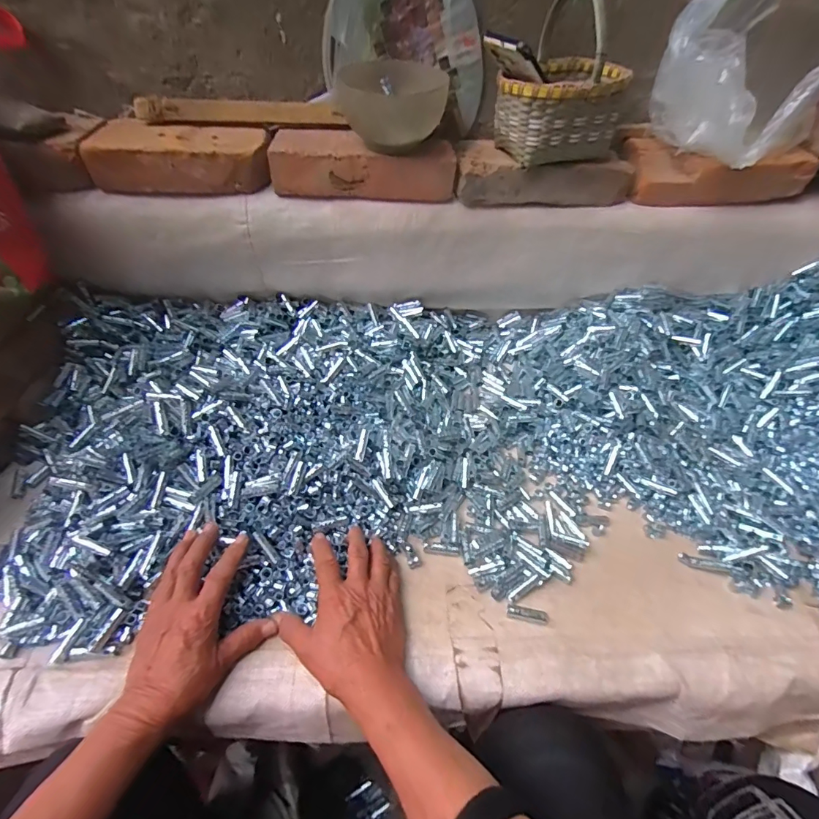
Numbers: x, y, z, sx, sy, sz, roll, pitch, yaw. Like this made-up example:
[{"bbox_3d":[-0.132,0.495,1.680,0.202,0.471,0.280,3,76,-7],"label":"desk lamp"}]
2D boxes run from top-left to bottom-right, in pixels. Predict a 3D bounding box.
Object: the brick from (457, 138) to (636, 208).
[{"bbox_3d":[0.182,-0.330,0.614,0.238,0.051,0.099,0,49,-3],"label":"brick"}]

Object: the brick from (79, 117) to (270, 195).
[{"bbox_3d":[-0.296,-0.335,0.585,0.222,0.060,0.100,5,48,1],"label":"brick"}]

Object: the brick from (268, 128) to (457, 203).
[{"bbox_3d":[-0.059,-0.324,0.588,0.238,0.062,0.082,4,48,0],"label":"brick"}]

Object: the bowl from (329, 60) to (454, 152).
[{"bbox_3d":[-0.021,-0.385,0.556,0.128,0.068,0.138,2,48,-2],"label":"bowl"}]

